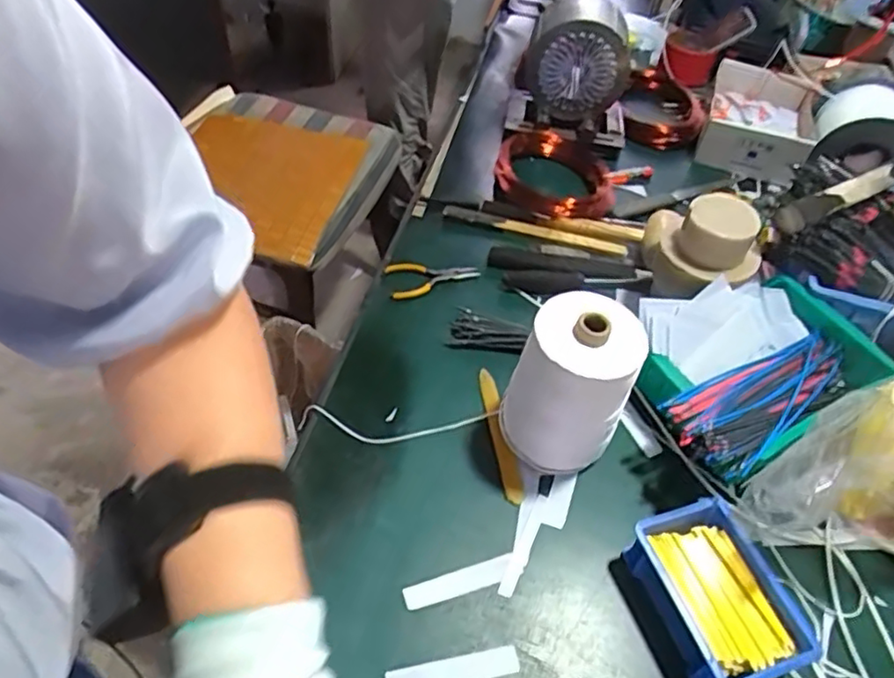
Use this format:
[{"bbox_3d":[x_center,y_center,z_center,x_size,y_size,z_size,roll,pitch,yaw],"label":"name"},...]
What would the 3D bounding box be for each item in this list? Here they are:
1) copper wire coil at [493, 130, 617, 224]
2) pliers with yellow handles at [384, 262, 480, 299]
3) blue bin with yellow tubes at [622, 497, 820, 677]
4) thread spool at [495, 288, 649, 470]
[{"bbox_3d":[0.162,-0.246,0.974,0.185,0.030,0.209,11,49,4],"label":"copper wire coil"},{"bbox_3d":[-0.017,-0.088,0.841,0.120,0.018,0.062,-10,51,-13],"label":"pliers with yellow handles"},{"bbox_3d":[0.231,0.226,0.557,0.103,0.055,0.143,-13,51,-16],"label":"blue bin with yellow tubes"},{"bbox_3d":[0.117,0.046,0.625,0.099,0.169,0.094,2,50,-3],"label":"thread spool"}]

